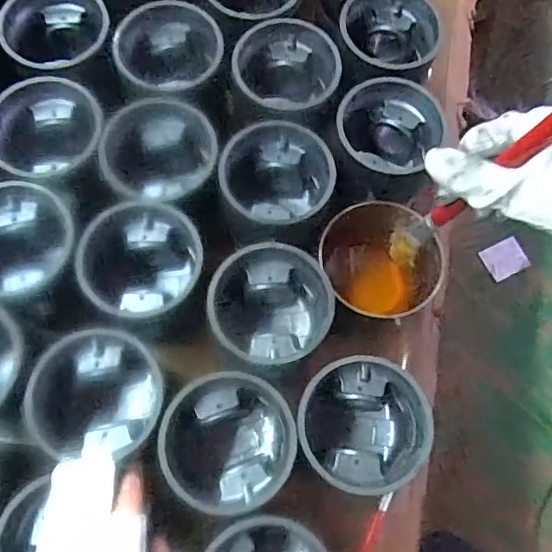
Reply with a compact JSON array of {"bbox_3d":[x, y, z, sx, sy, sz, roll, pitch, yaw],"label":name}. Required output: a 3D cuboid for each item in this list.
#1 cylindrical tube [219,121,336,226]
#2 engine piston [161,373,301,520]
[{"bbox_3d":[0.001,-0.073,0.465,0.090,0.070,0.081,2,72,-1],"label":"cylindrical tube"},{"bbox_3d":[-0.033,0.119,0.401,0.087,0.077,0.086,-1,72,-2],"label":"engine piston"}]

